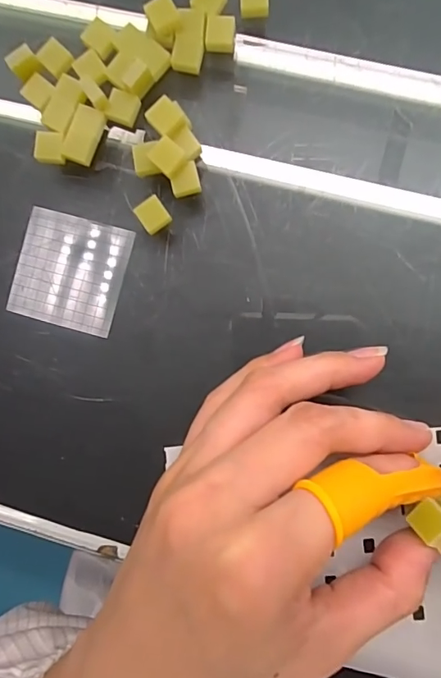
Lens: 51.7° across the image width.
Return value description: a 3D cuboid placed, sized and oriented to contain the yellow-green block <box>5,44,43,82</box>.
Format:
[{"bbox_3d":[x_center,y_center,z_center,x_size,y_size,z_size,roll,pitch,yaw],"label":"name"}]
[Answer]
[{"bbox_3d":[-0.074,-0.103,0.171,0.010,0.007,0.007,-43,85,2],"label":"yellow-green block"}]

